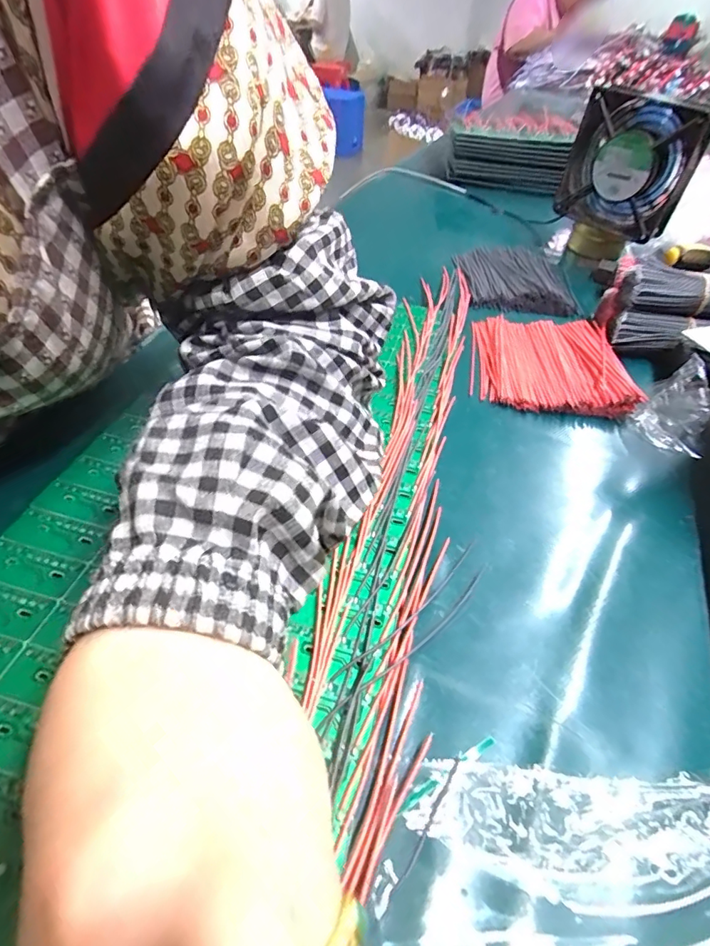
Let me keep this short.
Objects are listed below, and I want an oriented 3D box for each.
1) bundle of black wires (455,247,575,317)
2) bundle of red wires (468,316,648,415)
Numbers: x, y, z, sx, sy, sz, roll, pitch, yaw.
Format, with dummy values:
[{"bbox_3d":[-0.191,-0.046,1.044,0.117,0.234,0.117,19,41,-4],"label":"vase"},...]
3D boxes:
[{"bbox_3d":[0.167,-0.203,0.487,0.112,0.013,0.138,0,47,1],"label":"bundle of black wires"},{"bbox_3d":[0.153,-0.091,0.378,0.115,0.015,0.122,8,48,8],"label":"bundle of red wires"}]

